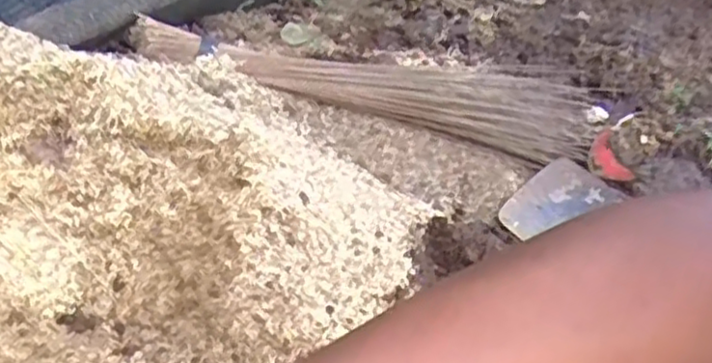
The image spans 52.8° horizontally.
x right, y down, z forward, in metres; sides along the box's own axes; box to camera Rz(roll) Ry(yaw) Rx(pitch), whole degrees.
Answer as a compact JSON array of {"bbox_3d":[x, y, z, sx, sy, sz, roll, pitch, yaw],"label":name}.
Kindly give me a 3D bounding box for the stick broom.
[{"bbox_3d":[0.044,-0.131,0.880,0.606,0.094,0.094,8,42,-19],"label":"stick broom"}]

